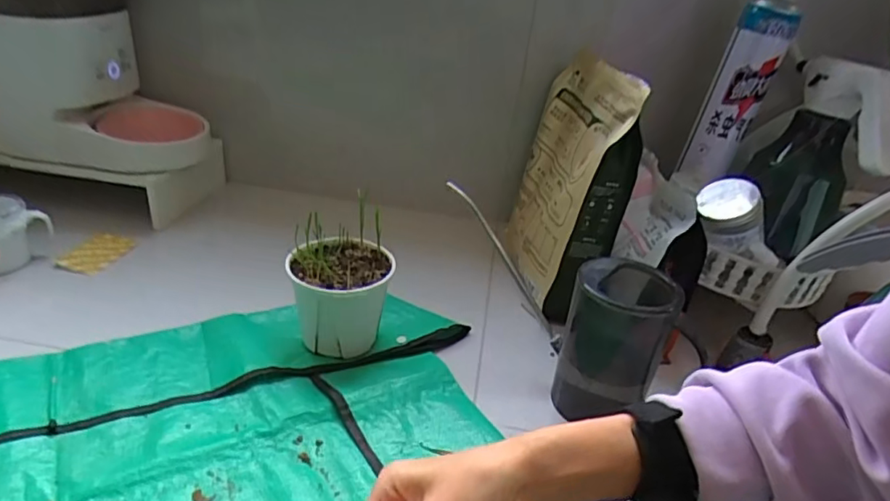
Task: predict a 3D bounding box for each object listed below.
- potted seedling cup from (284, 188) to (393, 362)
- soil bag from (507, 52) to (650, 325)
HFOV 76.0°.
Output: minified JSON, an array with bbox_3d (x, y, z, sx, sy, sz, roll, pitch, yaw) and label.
[{"bbox_3d":[-0.118,0.051,0.648,0.107,0.117,0.107,6,28,-4],"label":"potted seedling cup"},{"bbox_3d":[0.168,-0.086,0.784,0.106,0.313,0.245,8,28,0],"label":"soil bag"}]

